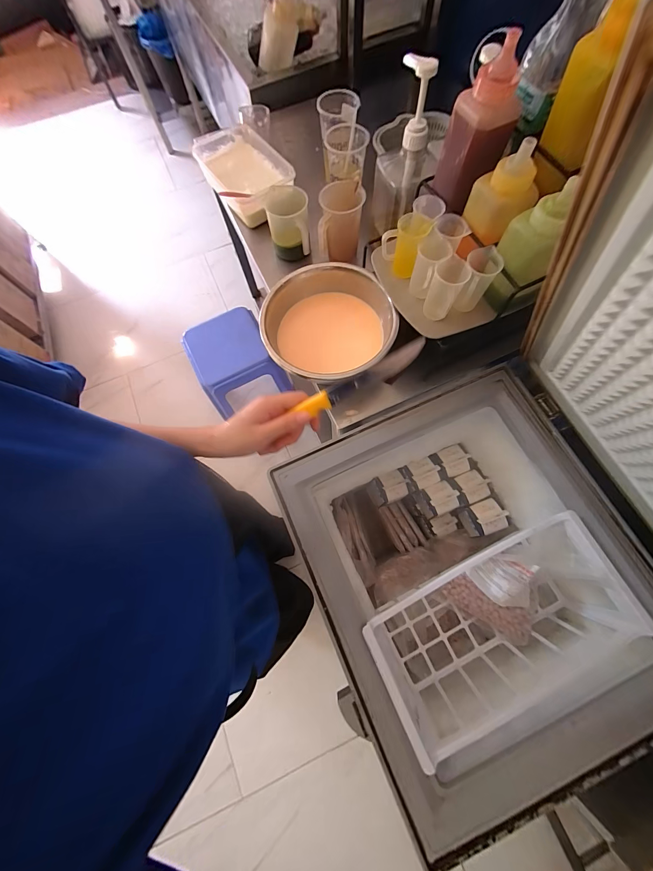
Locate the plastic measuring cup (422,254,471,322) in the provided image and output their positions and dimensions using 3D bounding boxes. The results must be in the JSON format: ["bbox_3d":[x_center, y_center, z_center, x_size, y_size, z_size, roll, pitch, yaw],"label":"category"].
[{"bbox_3d":[0.195,-0.236,0.509,0.052,0.085,0.057,31,75,12],"label":"plastic measuring cup"}]

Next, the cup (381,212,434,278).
[{"bbox_3d":[0.137,-0.323,0.539,0.074,0.084,0.068,27,75,11],"label":"cup"}]

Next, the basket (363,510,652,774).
[{"bbox_3d":[0.293,0.342,0.570,0.414,0.176,0.214,-26,72,-6],"label":"basket"}]

